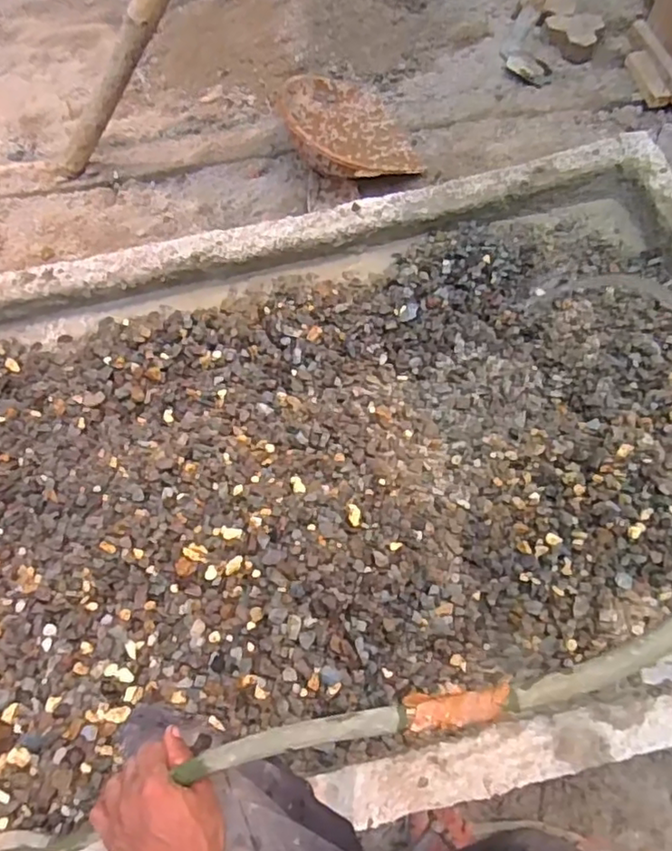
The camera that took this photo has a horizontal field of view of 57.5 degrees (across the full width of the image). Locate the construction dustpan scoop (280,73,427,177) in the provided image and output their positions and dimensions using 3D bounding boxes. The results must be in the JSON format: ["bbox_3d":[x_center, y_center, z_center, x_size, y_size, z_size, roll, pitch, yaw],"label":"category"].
[{"bbox_3d":[0.028,-0.860,1.739,0.345,0.160,0.396,-16,66,-4],"label":"construction dustpan scoop"}]

